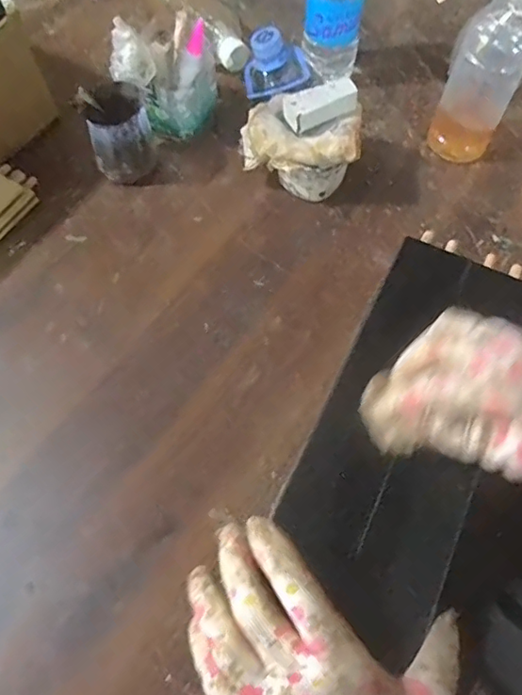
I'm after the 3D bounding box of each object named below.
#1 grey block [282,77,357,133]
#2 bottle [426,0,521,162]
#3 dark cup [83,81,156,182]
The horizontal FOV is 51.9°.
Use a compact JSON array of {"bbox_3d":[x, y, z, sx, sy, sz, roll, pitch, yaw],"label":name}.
[{"bbox_3d":[0.056,-0.230,0.506,0.064,0.023,0.032,-21,66,-11],"label":"grey block"},{"bbox_3d":[0.224,-0.274,0.515,0.076,0.205,0.062,26,67,10],"label":"bottle"},{"bbox_3d":[-0.142,-0.215,0.551,0.060,0.073,0.075,-8,65,-6],"label":"dark cup"}]

